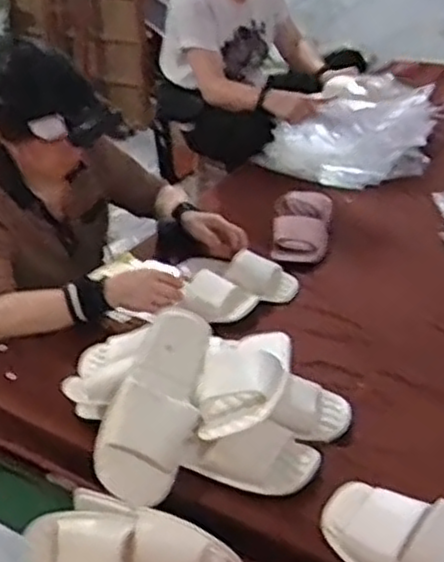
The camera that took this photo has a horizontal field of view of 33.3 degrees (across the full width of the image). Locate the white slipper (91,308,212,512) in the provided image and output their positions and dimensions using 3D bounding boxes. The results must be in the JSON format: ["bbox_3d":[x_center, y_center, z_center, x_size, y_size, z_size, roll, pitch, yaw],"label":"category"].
[{"bbox_3d":[-0.086,0.162,1.009,0.107,0.076,0.275,10,66,21],"label":"white slipper"}]

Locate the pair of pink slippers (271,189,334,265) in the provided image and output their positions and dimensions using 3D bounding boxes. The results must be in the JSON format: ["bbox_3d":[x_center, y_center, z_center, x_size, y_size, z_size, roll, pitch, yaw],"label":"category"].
[{"bbox_3d":[0.169,-0.123,1.558,0.117,0.057,0.250,4,33,12],"label":"pair of pink slippers"}]

